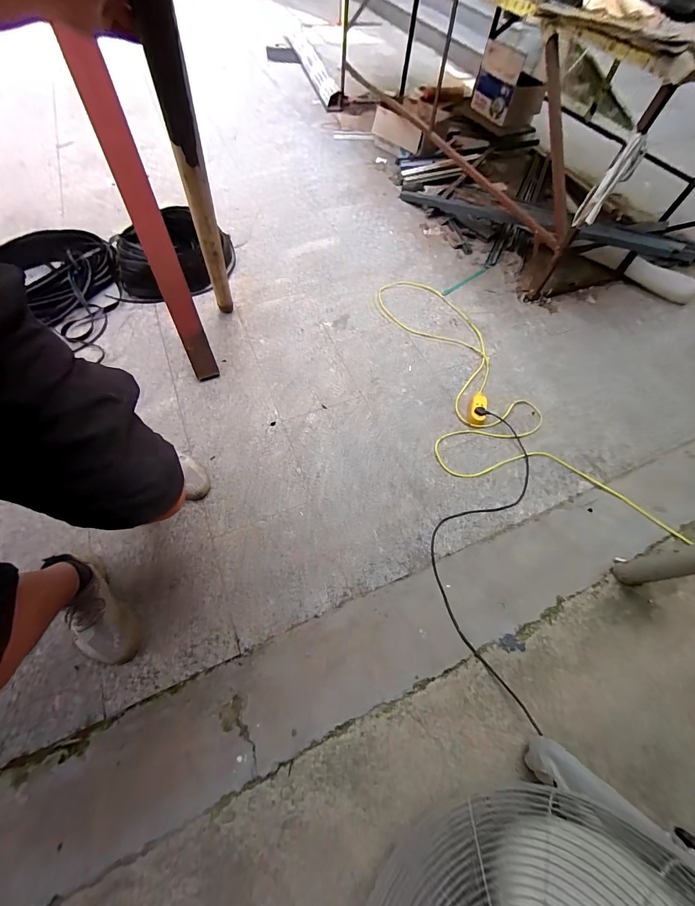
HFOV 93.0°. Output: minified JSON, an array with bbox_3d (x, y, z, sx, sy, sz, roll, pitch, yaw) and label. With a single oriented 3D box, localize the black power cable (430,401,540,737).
[{"bbox_3d":[0.393,0.204,0.923,0.259,0.114,0.834,17,64,5],"label":"black power cable"}]

